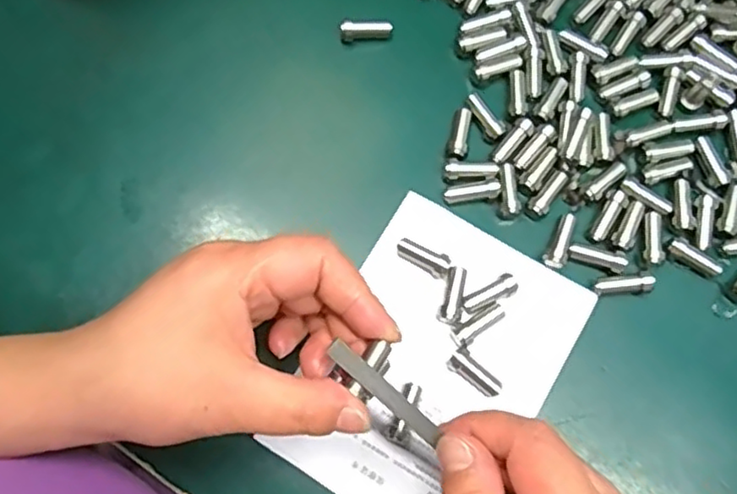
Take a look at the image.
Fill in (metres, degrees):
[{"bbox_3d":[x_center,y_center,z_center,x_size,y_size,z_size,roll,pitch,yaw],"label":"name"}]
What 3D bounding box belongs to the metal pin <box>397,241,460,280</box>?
[{"bbox_3d":[0.028,0.007,0.315,0.031,0.009,0.009,25,77,7],"label":"metal pin"}]

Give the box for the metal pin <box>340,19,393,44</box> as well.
[{"bbox_3d":[-0.001,-0.115,0.348,0.027,0.010,0.008,-8,75,-2],"label":"metal pin"}]

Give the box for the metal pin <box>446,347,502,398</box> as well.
[{"bbox_3d":[0.049,0.058,0.300,0.026,0.008,0.010,38,79,9],"label":"metal pin"}]

